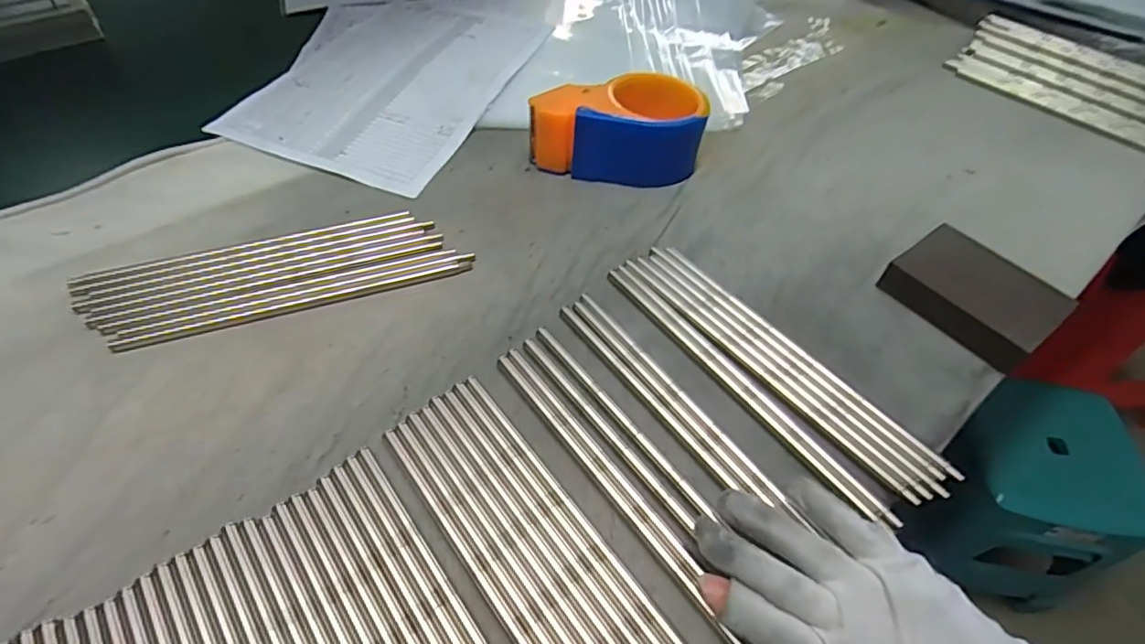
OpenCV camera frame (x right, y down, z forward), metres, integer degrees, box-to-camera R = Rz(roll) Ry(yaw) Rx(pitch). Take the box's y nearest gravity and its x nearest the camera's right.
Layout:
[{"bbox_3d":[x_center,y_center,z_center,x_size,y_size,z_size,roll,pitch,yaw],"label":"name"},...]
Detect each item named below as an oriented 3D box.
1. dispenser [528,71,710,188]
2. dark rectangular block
[{"bbox_3d":[0.037,-0.160,0.464,0.134,0.057,0.072,6,51,6],"label":"dispenser"},{"bbox_3d":[0.271,-0.020,0.383,0.070,0.028,0.093,-31,57,-23],"label":"dark rectangular block"}]

